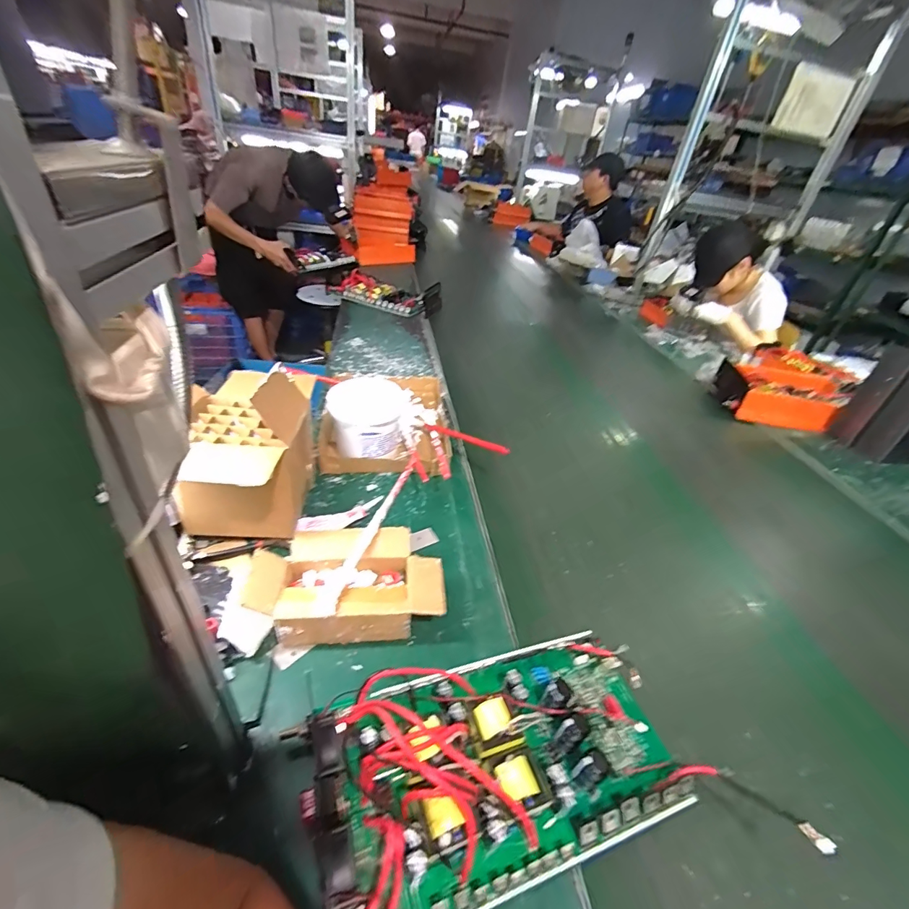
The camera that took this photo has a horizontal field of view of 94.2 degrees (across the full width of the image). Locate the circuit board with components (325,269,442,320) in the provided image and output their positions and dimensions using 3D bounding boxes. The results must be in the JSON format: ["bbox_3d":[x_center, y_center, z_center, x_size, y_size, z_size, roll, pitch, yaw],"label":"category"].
[{"bbox_3d":[-0.253,-0.571,1.496,0.403,0.070,0.170,15,38,7],"label":"circuit board with components"}]

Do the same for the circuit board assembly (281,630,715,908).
[{"bbox_3d":[0.049,0.273,0.401,0.351,0.064,0.187,-8,38,-19],"label":"circuit board assembly"}]

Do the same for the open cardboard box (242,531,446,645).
[{"bbox_3d":[-0.127,0.160,0.522,0.220,0.067,0.128,0,36,-9],"label":"open cardboard box"}]

